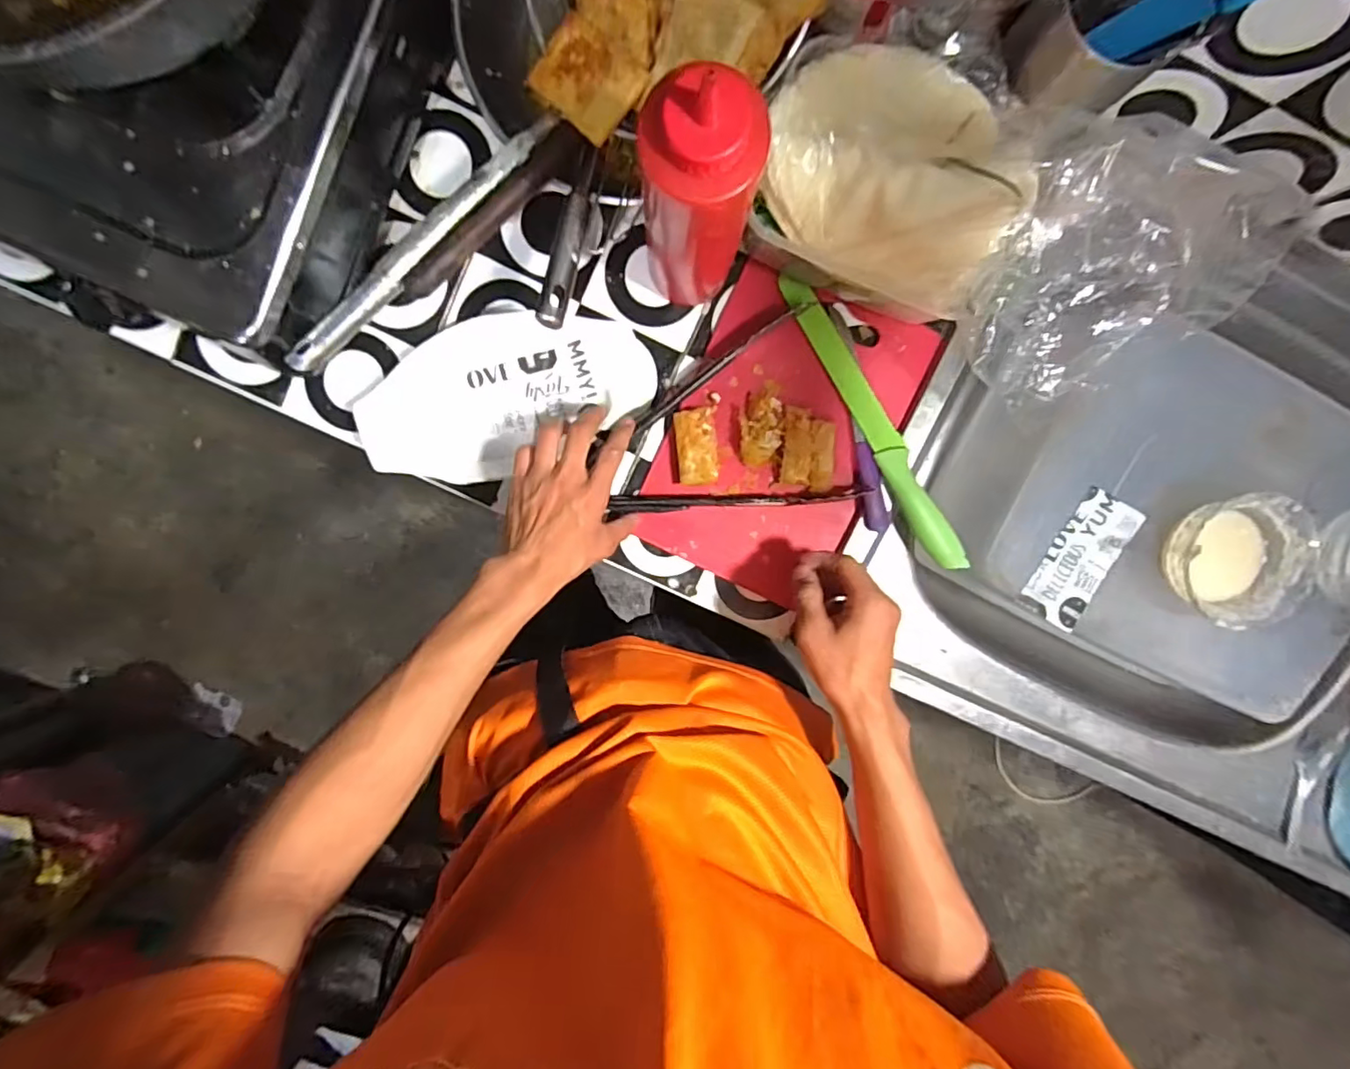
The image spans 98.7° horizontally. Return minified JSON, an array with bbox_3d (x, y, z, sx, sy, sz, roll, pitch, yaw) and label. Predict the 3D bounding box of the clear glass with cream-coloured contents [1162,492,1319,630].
[{"bbox_3d":[0.457,0.018,0.476,0.098,0.050,0.101,-3,97,-1],"label":"clear glass with cream-coloured contents"}]

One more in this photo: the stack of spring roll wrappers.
[{"bbox_3d":[0.151,-0.249,0.401,0.176,0.045,0.120,25,96,-4],"label":"stack of spring roll wrappers"}]

